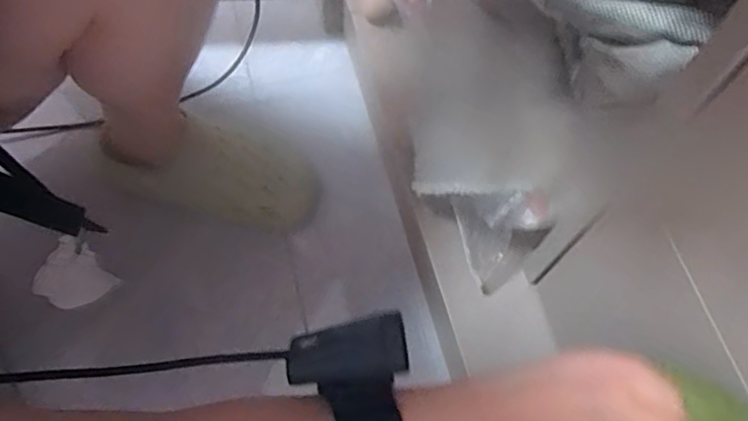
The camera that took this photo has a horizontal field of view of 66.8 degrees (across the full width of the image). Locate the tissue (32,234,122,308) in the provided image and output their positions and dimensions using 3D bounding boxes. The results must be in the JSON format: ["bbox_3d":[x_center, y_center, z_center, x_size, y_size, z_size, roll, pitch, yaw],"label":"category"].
[{"bbox_3d":[-0.321,0.070,0.599,0.074,0.015,0.063,39,69,15],"label":"tissue"}]

